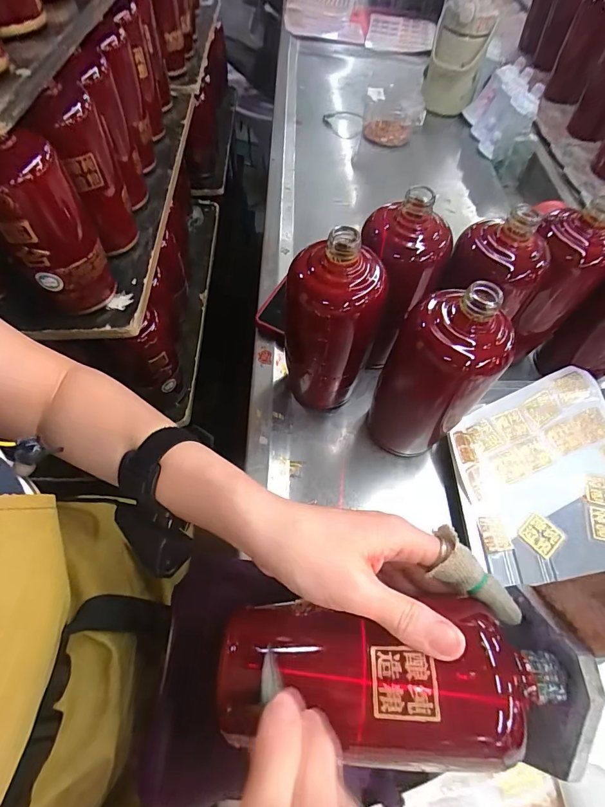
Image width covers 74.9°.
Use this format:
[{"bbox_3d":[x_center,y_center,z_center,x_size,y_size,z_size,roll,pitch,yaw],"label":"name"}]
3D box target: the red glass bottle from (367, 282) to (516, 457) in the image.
[{"bbox_3d":[0.113,-0.022,0.346,0.081,0.189,0.062,20,60,10],"label":"red glass bottle"}]

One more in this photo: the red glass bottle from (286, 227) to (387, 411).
[{"bbox_3d":[0.026,-0.061,0.365,0.081,0.189,0.067,3,59,0],"label":"red glass bottle"}]

